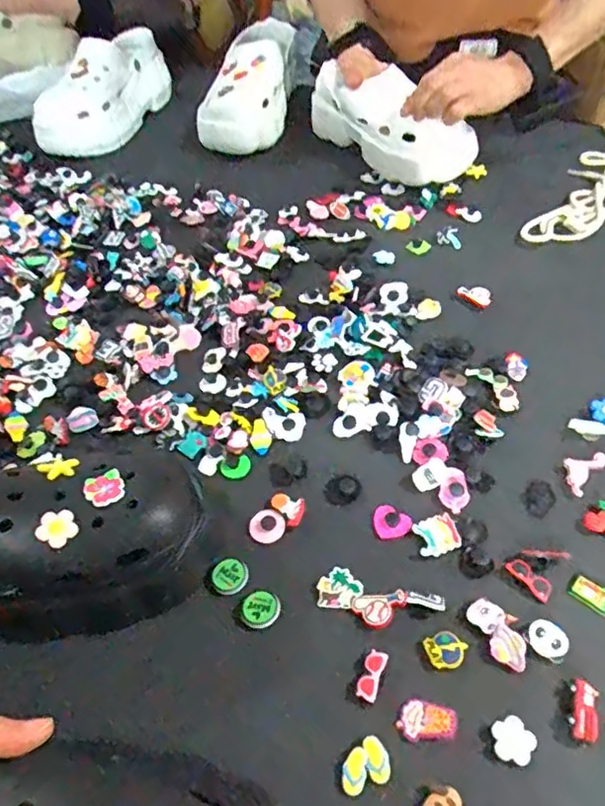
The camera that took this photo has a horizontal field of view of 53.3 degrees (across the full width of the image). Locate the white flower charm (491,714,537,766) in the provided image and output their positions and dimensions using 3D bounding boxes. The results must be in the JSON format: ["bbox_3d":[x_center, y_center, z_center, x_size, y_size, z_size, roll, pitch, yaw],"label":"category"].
[{"bbox_3d":[0.121,0.192,0.344,0.023,0.004,0.024,-2,48,3],"label":"white flower charm"}]

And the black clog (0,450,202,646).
[{"bbox_3d":[-0.170,0.092,0.391,0.203,0.107,0.101,-15,49,-9],"label":"black clog"}]

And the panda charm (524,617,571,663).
[{"bbox_3d":[0.154,0.148,0.378,0.022,0.004,0.024,-36,55,-25],"label":"panda charm"}]

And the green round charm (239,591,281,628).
[{"bbox_3d":[-0.029,0.140,0.408,0.027,0.007,0.023,-20,50,-13],"label":"green round charm"}]

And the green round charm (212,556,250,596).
[{"bbox_3d":[-0.050,0.122,0.425,0.023,0.006,0.026,35,59,30],"label":"green round charm"}]

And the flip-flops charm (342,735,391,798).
[{"bbox_3d":[0.036,0.207,0.341,0.031,0.005,0.022,-32,53,-22],"label":"flip-flops charm"}]

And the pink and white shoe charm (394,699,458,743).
[{"bbox_3d":[0.073,0.188,0.354,0.033,0.004,0.021,3,59,25],"label":"pink and white shoe charm"}]

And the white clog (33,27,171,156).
[{"bbox_3d":[-0.297,-0.458,0.889,0.102,0.102,0.244,14,52,16],"label":"white clog"}]

